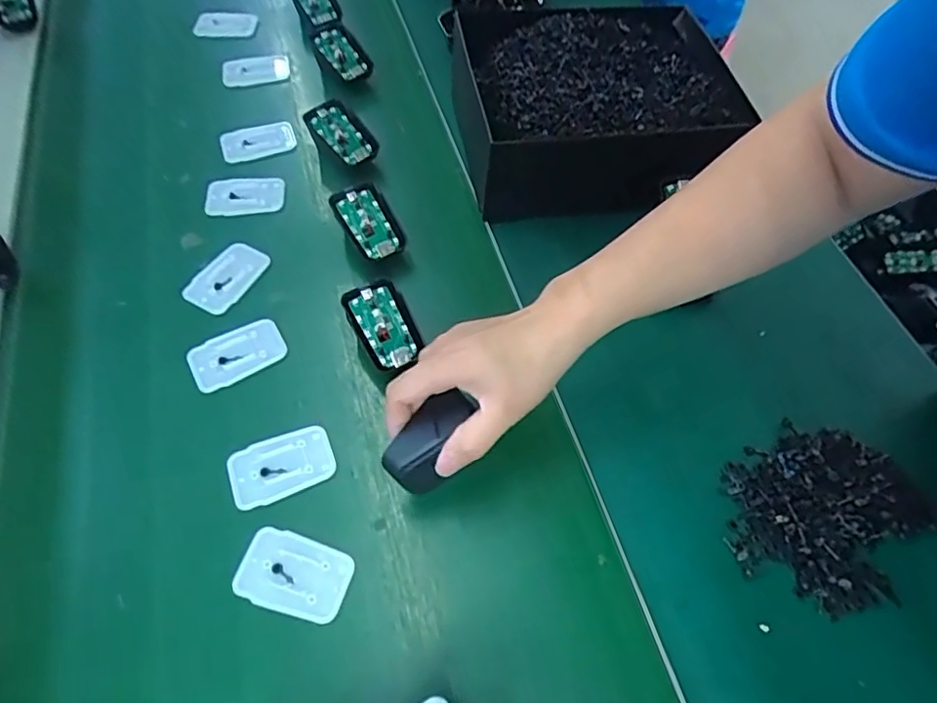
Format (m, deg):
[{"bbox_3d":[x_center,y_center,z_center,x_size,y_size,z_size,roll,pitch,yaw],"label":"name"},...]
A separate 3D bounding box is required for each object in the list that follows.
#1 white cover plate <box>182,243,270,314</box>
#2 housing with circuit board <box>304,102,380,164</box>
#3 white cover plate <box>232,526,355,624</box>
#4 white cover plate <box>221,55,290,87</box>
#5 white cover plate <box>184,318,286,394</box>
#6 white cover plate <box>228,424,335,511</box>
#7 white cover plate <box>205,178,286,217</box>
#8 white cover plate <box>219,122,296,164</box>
[{"bbox_3d":[-0.204,-0.064,0.501,0.042,0.007,0.067,25,60,14],"label":"white cover plate"},{"bbox_3d":[-0.121,-0.208,0.571,0.041,0.016,0.069,-42,91,-18],"label":"housing with circuit board"},{"bbox_3d":[-0.111,0.142,0.379,0.069,0.005,0.045,17,59,9],"label":"white cover plate"},{"bbox_3d":[-0.235,-0.311,0.656,0.071,0.006,0.047,-16,60,-10],"label":"white cover plate"},{"bbox_3d":[-0.180,0.002,0.463,0.070,0.004,0.044,-25,61,-16],"label":"white cover plate"},{"bbox_3d":[-0.131,0.080,0.417,0.070,0.006,0.044,-20,60,-14],"label":"white cover plate"},{"bbox_3d":[-0.208,-0.145,0.552,0.072,0.006,0.042,-6,58,-5],"label":"white cover plate"},{"bbox_3d":[-0.210,-0.210,0.591,0.070,0.006,0.043,-16,59,-12],"label":"white cover plate"}]

